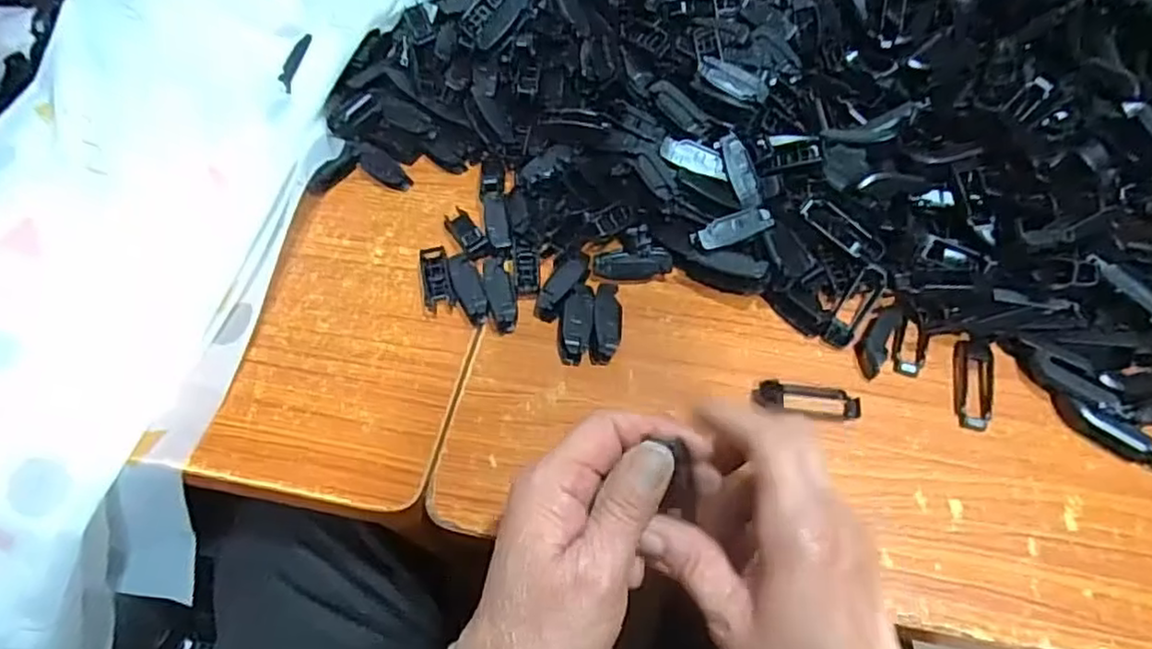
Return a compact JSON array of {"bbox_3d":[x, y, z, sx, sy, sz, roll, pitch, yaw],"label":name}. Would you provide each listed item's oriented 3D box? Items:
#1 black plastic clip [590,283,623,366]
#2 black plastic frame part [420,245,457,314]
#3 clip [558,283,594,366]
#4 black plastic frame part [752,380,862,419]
[{"bbox_3d":[0.019,0.000,0.417,0.018,0.017,0.048,4,59,5],"label":"black plastic clip"},{"bbox_3d":[-0.090,-0.030,0.441,0.020,0.012,0.047,-14,60,-6],"label":"black plastic frame part"},{"bbox_3d":[0.000,-0.002,0.416,0.021,0.014,0.050,0,59,2],"label":"clip"},{"bbox_3d":[0.133,0.042,0.389,0.060,0.010,0.017,6,60,6],"label":"black plastic frame part"}]

